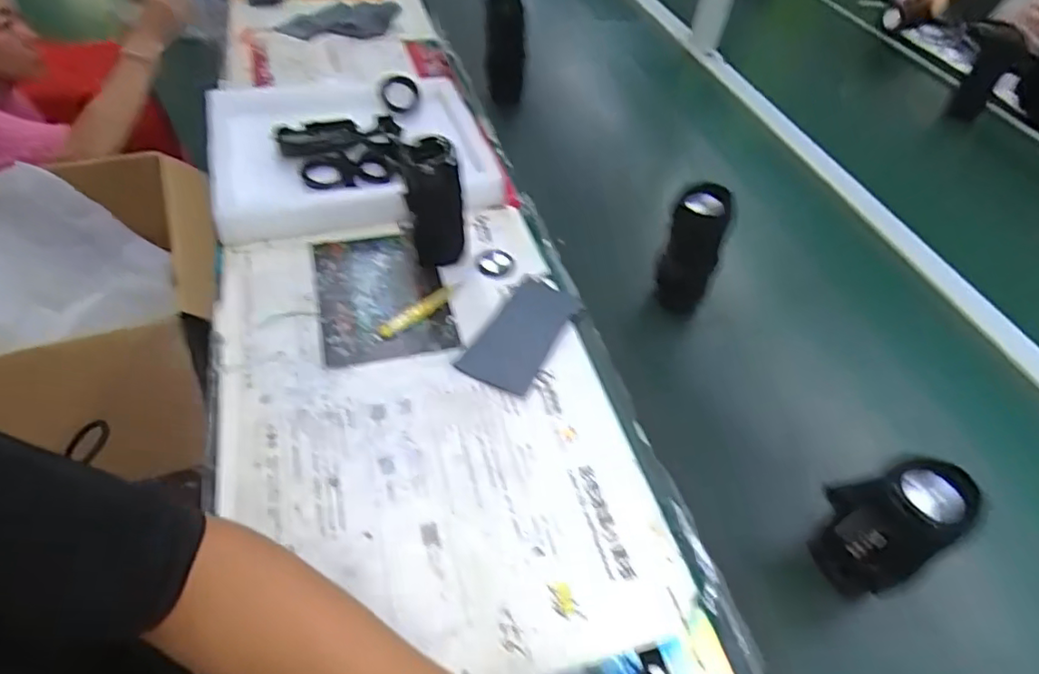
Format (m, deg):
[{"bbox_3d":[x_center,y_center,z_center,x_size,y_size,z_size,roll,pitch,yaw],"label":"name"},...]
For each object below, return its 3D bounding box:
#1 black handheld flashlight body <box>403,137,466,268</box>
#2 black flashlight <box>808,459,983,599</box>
[{"bbox_3d":[-0.096,-0.158,0.673,0.063,0.139,0.056,-3,50,-10],"label":"black handheld flashlight body"},{"bbox_3d":[0.284,0.152,0.465,0.050,0.150,0.074,-2,49,-8],"label":"black flashlight"}]

